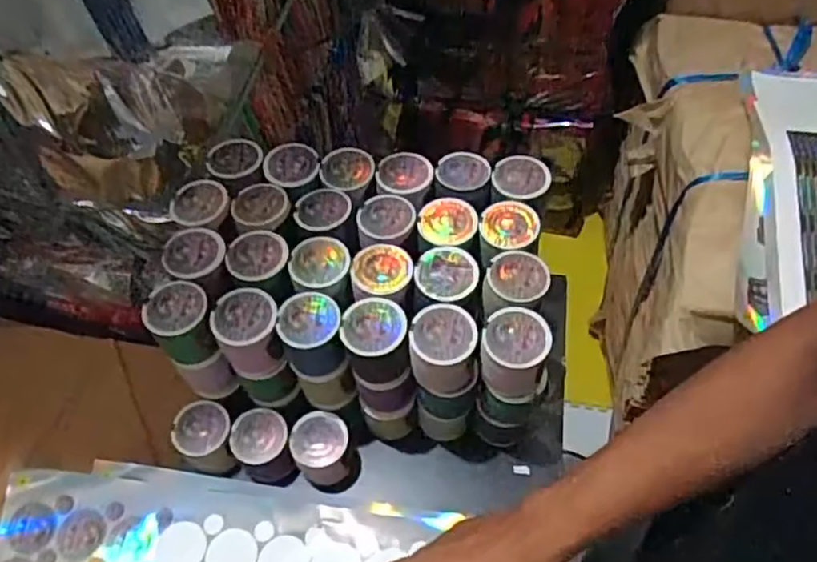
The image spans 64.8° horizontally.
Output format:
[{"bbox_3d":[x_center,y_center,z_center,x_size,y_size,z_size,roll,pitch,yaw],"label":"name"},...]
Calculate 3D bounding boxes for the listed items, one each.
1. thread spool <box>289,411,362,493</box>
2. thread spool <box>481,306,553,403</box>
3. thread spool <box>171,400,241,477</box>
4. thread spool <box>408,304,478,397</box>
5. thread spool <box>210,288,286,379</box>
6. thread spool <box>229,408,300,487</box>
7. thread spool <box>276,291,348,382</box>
[{"bbox_3d":[-0.082,0.172,0.644,0.055,0.065,0.062,-30,61,-15],"label":"thread spool"},{"bbox_3d":[0.093,0.064,0.563,0.056,0.065,0.056,-2,57,2],"label":"thread spool"},{"bbox_3d":[-0.201,0.163,0.656,0.056,0.063,0.060,-2,57,3],"label":"thread spool"},{"bbox_3d":[0.030,0.061,0.563,0.057,0.074,0.057,-2,57,3],"label":"thread spool"},{"bbox_3d":[-0.140,0.048,0.577,0.055,0.064,0.056,-2,57,2],"label":"thread spool"},{"bbox_3d":[-0.145,0.169,0.651,0.052,0.061,0.058,-9,57,-2],"label":"thread spool"},{"bbox_3d":[-0.084,0.051,0.578,0.053,0.065,0.058,-2,57,3],"label":"thread spool"}]

